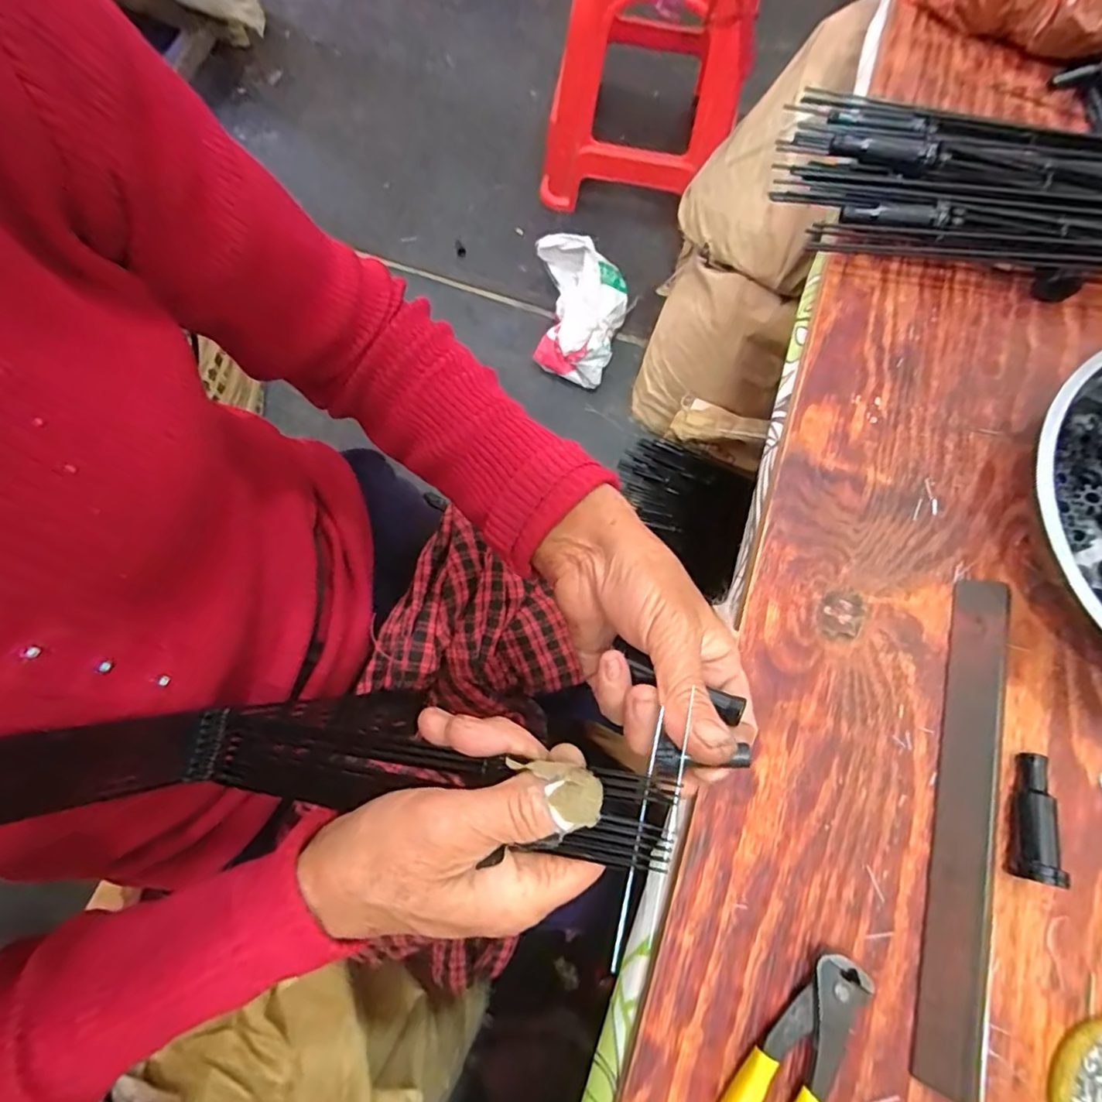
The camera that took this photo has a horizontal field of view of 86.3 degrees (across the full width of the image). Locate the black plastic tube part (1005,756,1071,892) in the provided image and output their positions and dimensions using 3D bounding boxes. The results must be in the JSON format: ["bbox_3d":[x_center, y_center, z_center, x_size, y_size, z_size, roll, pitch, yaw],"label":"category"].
[{"bbox_3d":[0.268,0.147,0.322,0.022,0.023,0.066,18,75,3],"label":"black plastic tube part"}]

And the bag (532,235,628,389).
[{"bbox_3d":[0.062,-0.485,1.177,0.182,0.097,0.251,3,75,-1],"label":"bag"}]

